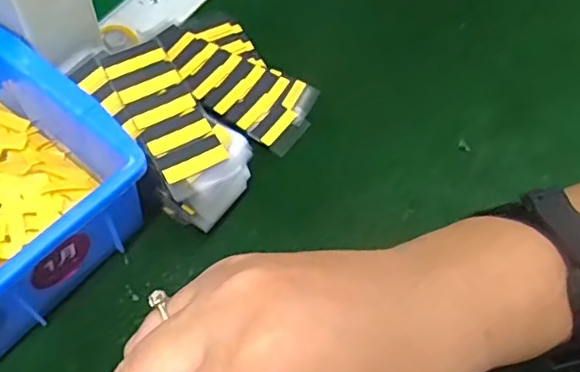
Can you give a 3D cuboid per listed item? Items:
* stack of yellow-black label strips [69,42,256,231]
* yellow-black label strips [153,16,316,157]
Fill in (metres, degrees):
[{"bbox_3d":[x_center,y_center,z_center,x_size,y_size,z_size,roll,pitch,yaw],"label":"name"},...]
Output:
[{"bbox_3d":[-0.063,-0.024,0.295,0.051,0.049,0.098,-32,66,-20],"label":"stack of yellow-black label strips"},{"bbox_3d":[-0.032,-0.065,0.347,0.053,0.007,0.112,-37,68,-22],"label":"yellow-black label strips"}]

